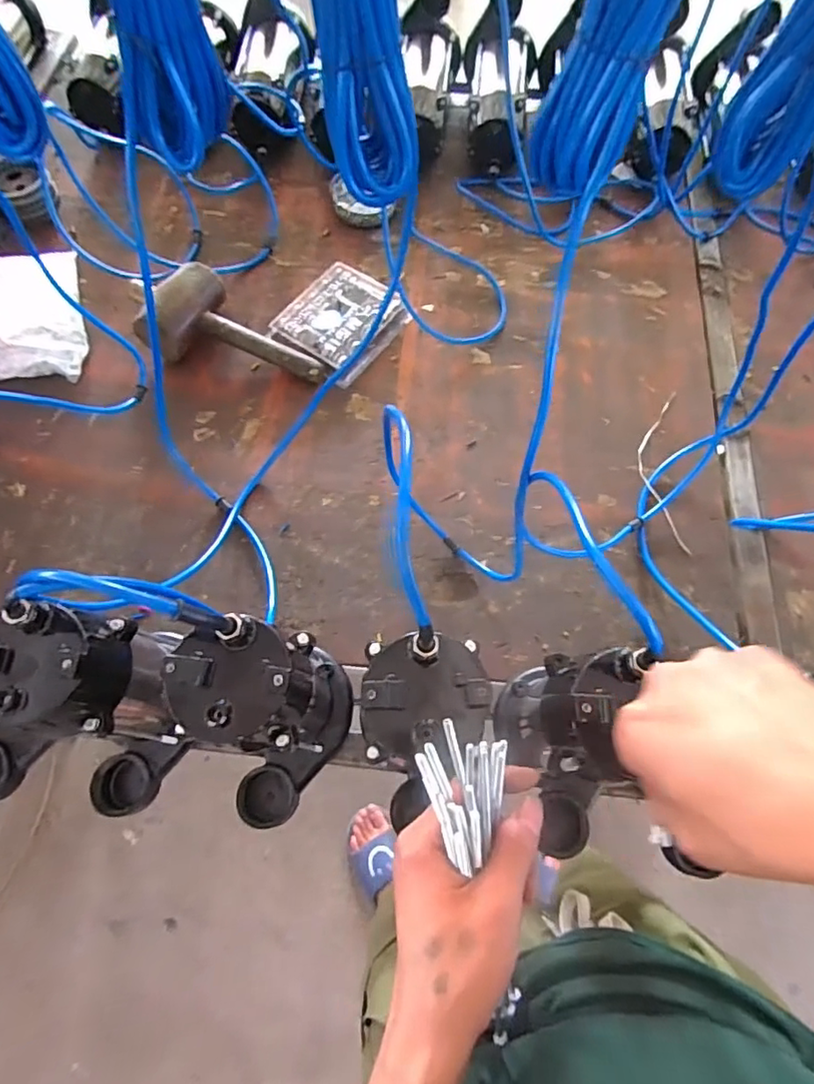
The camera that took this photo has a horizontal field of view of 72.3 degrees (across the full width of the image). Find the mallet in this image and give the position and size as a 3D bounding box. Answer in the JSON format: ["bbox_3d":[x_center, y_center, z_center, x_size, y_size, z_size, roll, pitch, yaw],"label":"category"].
[{"bbox_3d":[-0.234,-0.278,0.748,0.261,0.076,0.134,25,70,9],"label":"mallet"}]

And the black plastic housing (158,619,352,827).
[{"bbox_3d":[-0.122,0.159,0.464,0.105,0.254,0.144,0,68,-1],"label":"black plastic housing"}]

